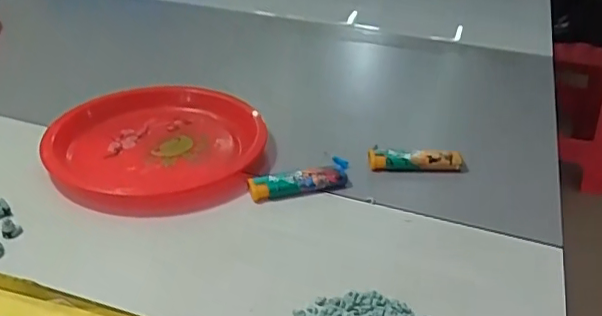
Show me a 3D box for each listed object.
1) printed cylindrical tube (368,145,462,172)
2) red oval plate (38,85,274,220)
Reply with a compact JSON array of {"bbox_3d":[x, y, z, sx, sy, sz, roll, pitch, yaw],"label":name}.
[{"bbox_3d":[0.097,0.001,0.479,0.077,0.016,0.017,2,32,1],"label":"printed cylindrical tube"},{"bbox_3d":[-0.116,-0.018,0.480,0.159,0.027,0.177,9,33,11],"label":"red oval plate"}]

